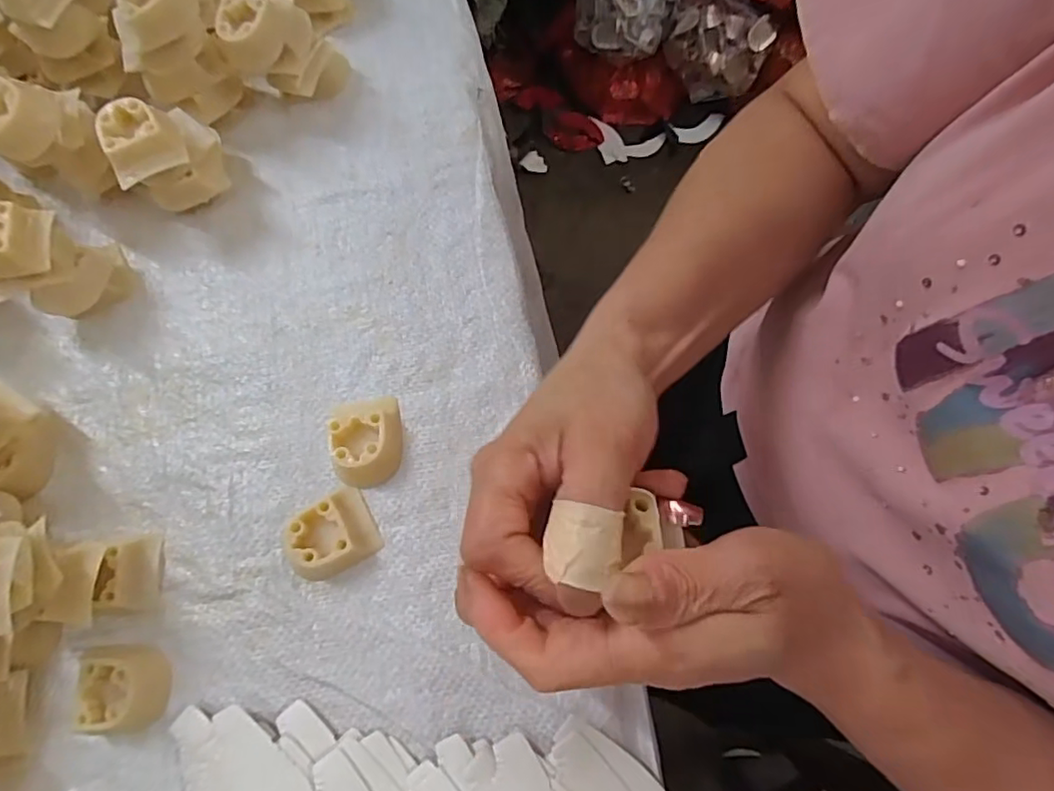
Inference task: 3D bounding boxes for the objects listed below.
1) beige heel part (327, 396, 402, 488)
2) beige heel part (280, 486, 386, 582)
[{"bbox_3d":[-0.086,0.022,0.311,0.037,0.019,0.049,-10,73,-1],"label":"beige heel part"},{"bbox_3d":[-0.102,0.071,0.299,0.046,0.016,0.039,-29,74,-7],"label":"beige heel part"}]

